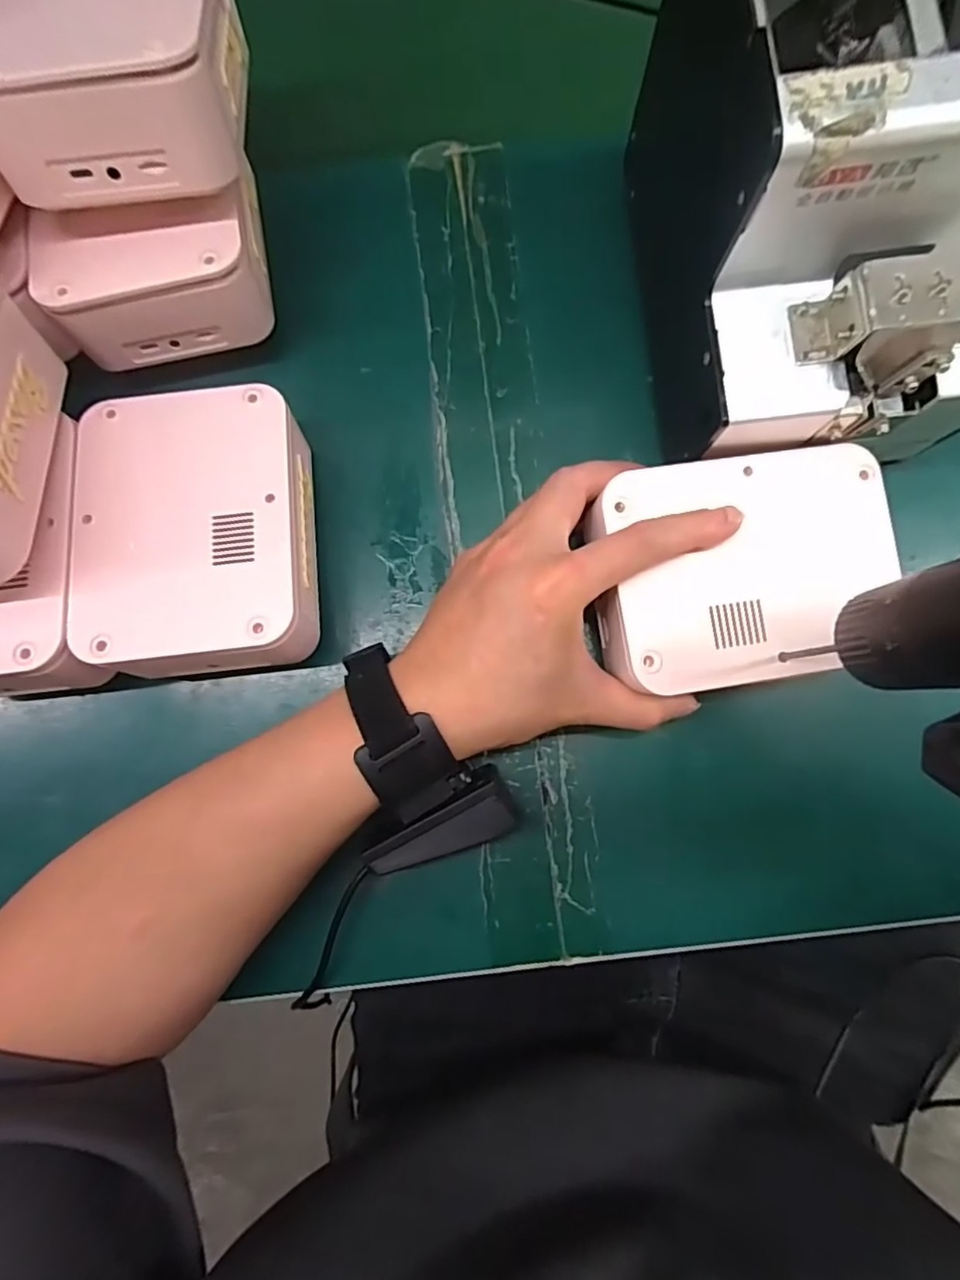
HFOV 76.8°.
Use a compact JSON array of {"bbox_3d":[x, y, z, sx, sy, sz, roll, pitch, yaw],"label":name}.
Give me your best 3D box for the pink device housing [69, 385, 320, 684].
[{"bbox_3d":[-0.131,-0.050,0.295,0.098,0.061,0.129,-6,81,1],"label":"pink device housing"}]

